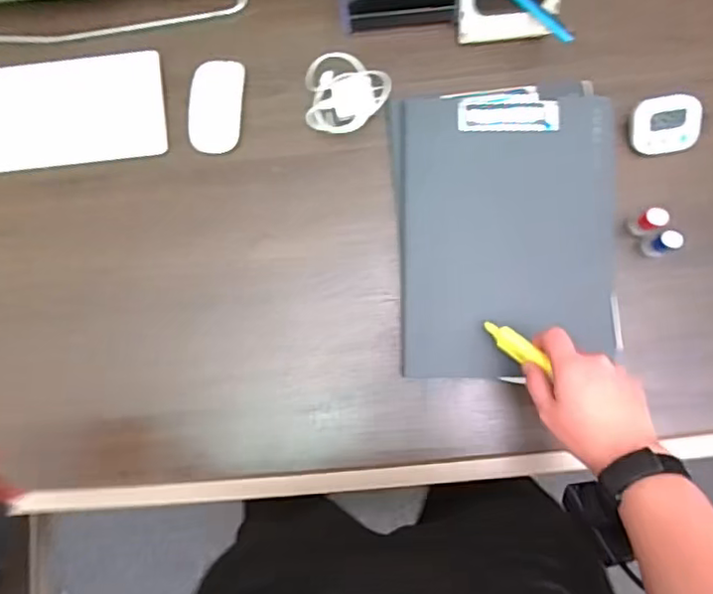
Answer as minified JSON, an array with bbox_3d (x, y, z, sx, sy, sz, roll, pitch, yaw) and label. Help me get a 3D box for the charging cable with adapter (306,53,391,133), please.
[{"bbox_3d":[-0.011,-0.229,0.694,0.091,0.065,0.070,7,87,5],"label":"charging cable with adapter"}]

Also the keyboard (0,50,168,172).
[{"bbox_3d":[-0.374,-0.223,0.749,0.278,0.014,0.122,-6,98,2],"label":"keyboard"}]

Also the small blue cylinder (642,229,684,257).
[{"bbox_3d":[0.330,-0.058,0.661,0.023,0.047,0.022,0,86,4],"label":"small blue cylinder"}]

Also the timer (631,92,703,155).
[{"bbox_3d":[0.346,-0.195,0.688,0.072,0.030,0.061,0,86,4],"label":"timer"}]

